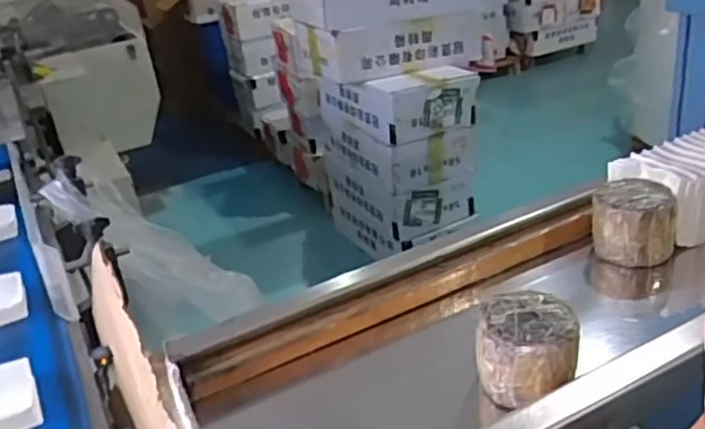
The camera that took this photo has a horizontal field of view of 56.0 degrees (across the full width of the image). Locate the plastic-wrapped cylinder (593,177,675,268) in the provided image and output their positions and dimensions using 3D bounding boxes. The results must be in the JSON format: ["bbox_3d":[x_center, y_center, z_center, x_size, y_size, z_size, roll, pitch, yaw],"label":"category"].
[{"bbox_3d":[0.337,0.012,0.796,0.088,0.081,0.088,4,29,22],"label":"plastic-wrapped cylinder"}]

